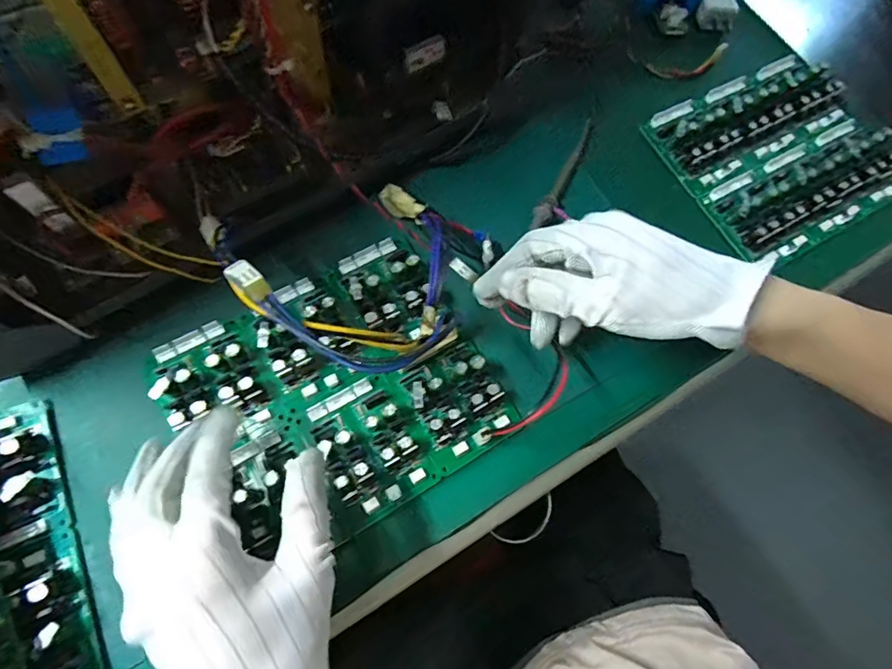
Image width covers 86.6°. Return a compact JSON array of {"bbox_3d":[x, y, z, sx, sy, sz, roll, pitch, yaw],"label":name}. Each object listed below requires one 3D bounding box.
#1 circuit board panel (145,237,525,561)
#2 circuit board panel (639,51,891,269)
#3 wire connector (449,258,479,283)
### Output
[{"bbox_3d":[-0.072,0.037,0.326,0.194,0.033,0.173,-31,73,-12],"label":"circuit board panel"},{"bbox_3d":[0.309,-0.169,0.433,0.196,0.032,0.171,-26,76,-13],"label":"circuit board panel"},{"bbox_3d":[0.014,-0.049,0.359,0.023,0.005,0.009,37,72,-4],"label":"wire connector"}]

